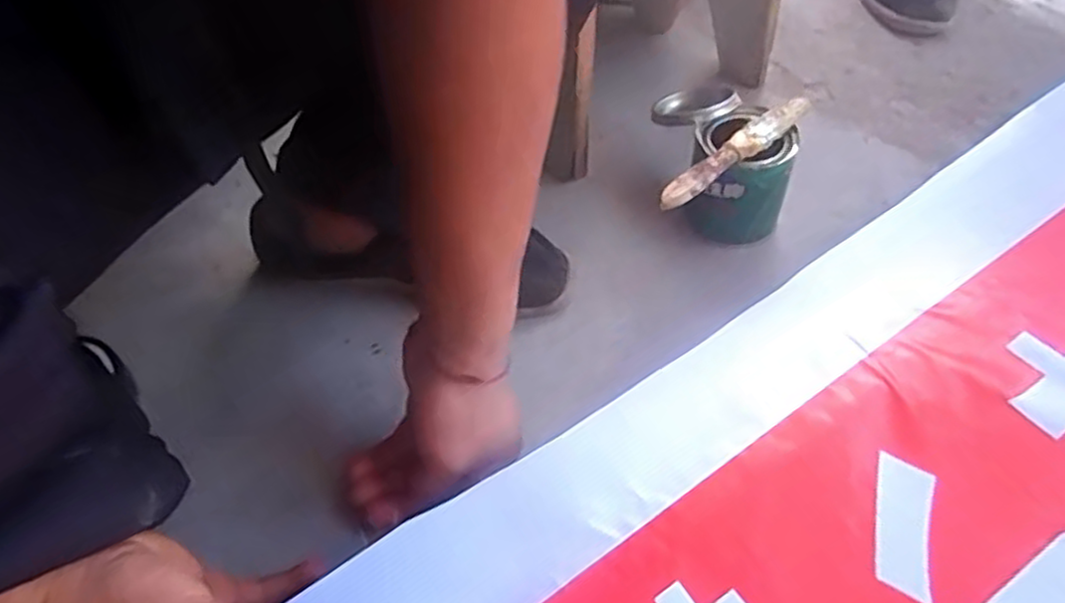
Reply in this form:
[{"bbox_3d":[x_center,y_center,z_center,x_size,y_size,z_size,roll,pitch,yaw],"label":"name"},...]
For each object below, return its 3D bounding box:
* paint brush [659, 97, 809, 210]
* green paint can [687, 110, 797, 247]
[{"bbox_3d":[0.158,-0.117,0.559,0.164,0.017,0.022,-35,56,-24],"label":"paint brush"},{"bbox_3d":[0.173,-0.099,0.605,0.083,0.093,0.099,4,50,6],"label":"green paint can"}]

